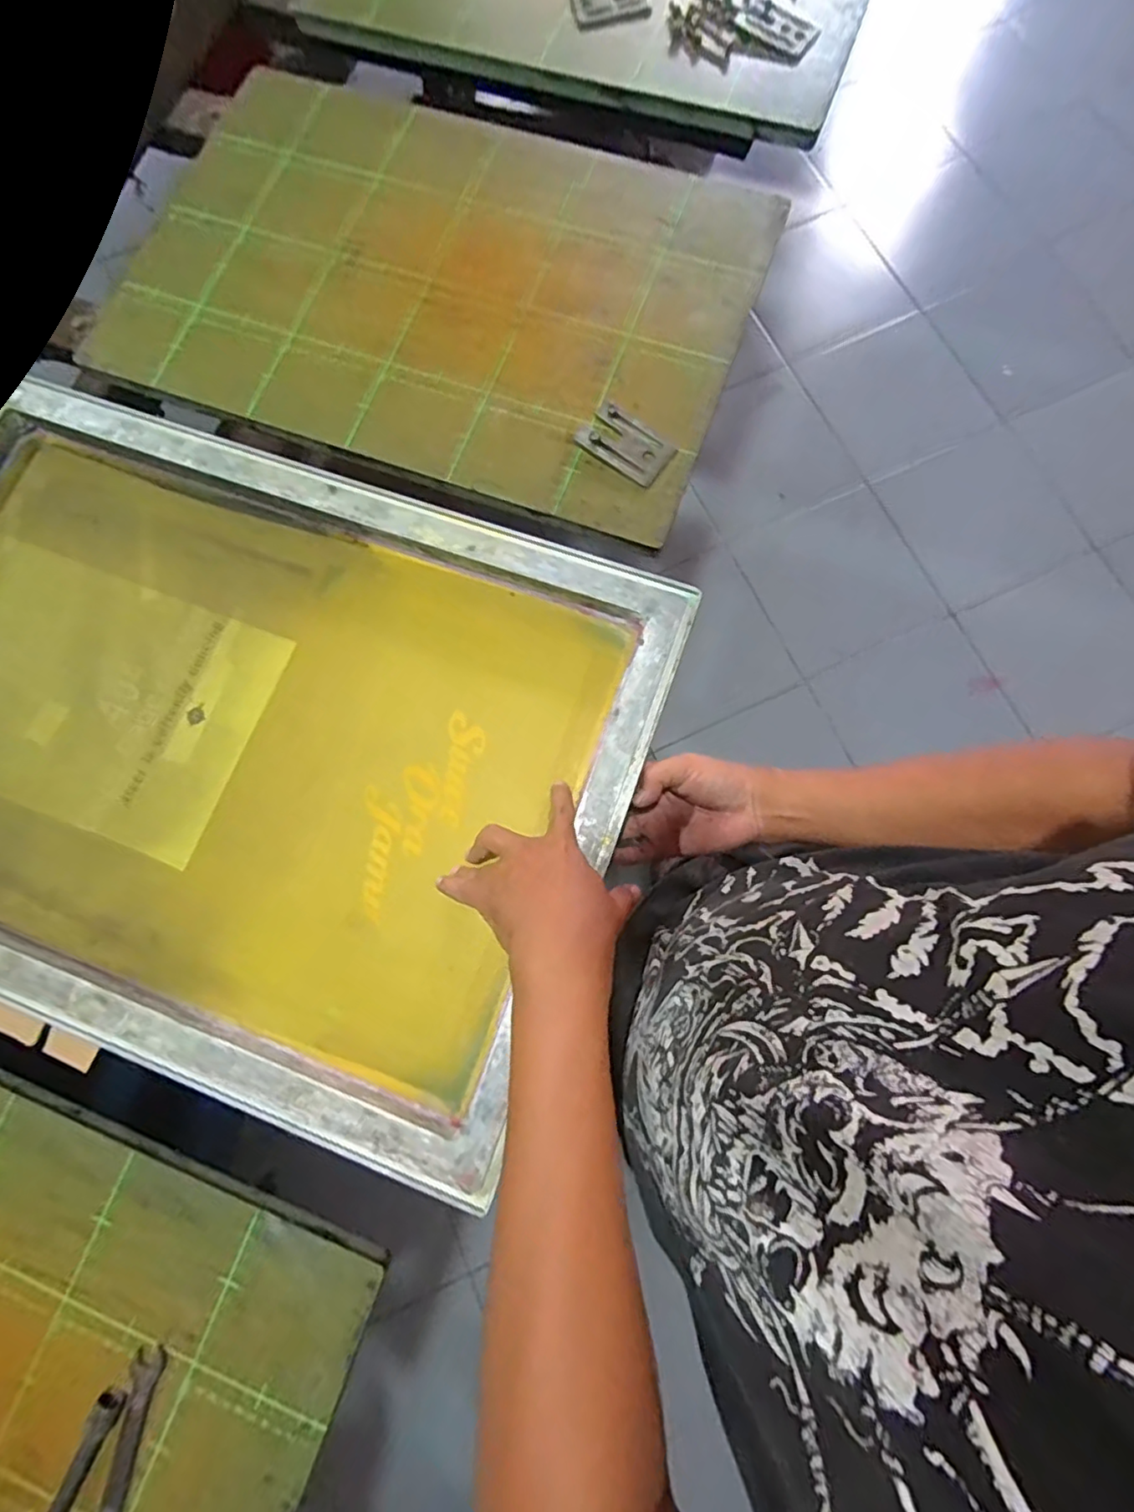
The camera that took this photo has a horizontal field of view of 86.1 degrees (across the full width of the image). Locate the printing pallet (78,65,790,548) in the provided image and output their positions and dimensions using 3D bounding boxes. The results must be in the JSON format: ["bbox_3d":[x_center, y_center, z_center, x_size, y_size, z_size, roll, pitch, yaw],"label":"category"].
[{"bbox_3d":[-0.121,-0.456,0.583,0.573,0.022,0.390,19,80,5],"label":"printing pallet"}]

